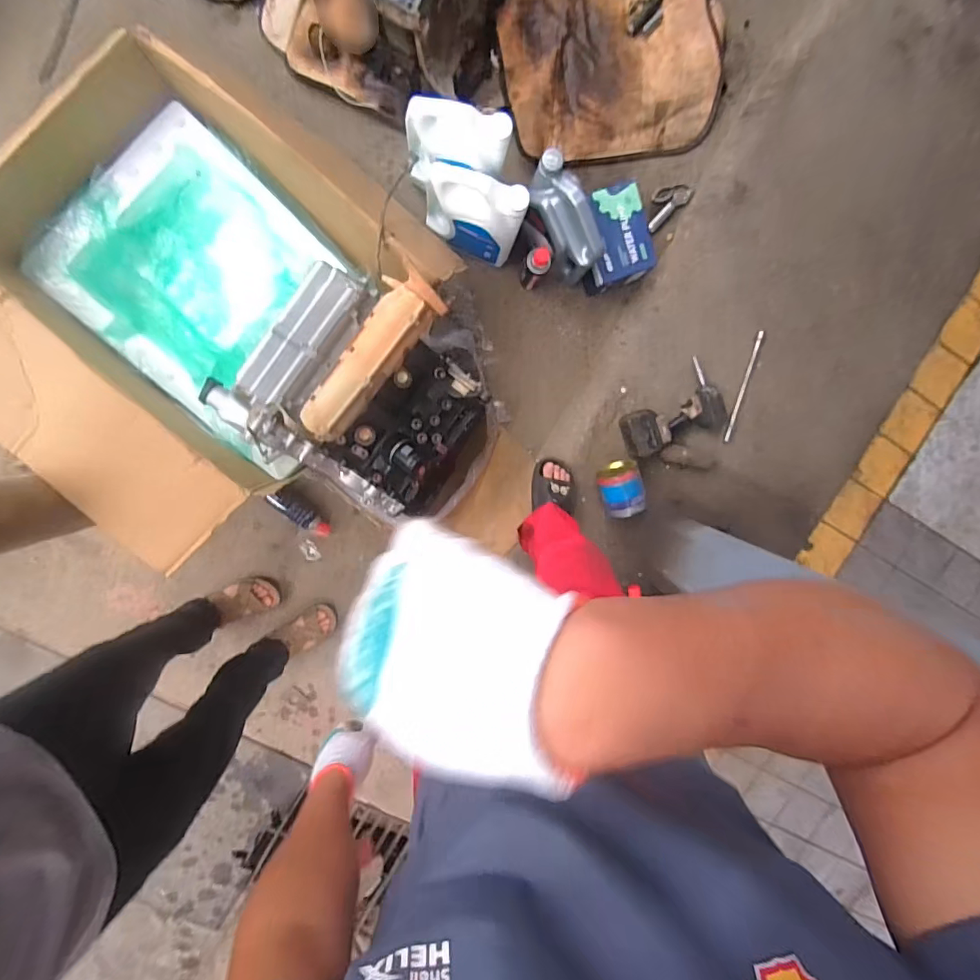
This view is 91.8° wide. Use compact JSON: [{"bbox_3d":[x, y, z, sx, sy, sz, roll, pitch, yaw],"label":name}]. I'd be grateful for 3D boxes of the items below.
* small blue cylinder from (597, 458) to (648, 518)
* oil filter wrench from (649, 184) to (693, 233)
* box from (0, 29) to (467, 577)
[{"bbox_3d":[0.362,0.000,1.301,0.113,0.114,0.155,-11,100,-2],"label":"small blue cylinder"},{"bbox_3d":[0.484,-0.789,1.305,0.143,0.025,0.075,-42,99,-1],"label":"oil filter wrench"},{"bbox_3d":[-0.609,-0.355,0.976,0.859,0.312,0.734,-41,99,-1],"label":"box"}]

